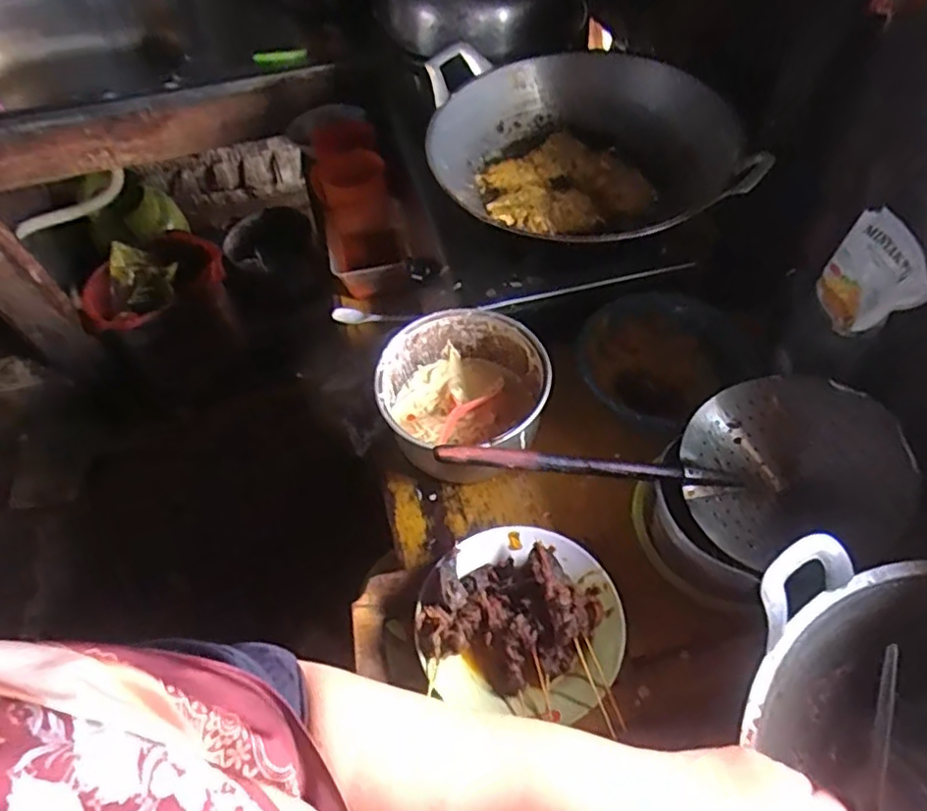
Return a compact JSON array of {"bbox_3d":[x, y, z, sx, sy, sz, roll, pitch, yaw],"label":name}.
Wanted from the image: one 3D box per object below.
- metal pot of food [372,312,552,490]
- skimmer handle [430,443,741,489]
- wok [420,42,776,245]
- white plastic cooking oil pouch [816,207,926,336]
[{"bbox_3d":[0.002,-0.012,0.808,0.192,0.124,0.190,-1,57,2],"label":"metal pot of food"},{"bbox_3d":[0.131,0.063,0.658,0.316,0.021,0.024,6,56,-9],"label":"skimmer handle"},{"bbox_3d":[0.143,-0.349,0.872,0.368,0.114,0.391,-9,57,-3],"label":"wok"},{"bbox_3d":[0.419,-0.127,0.666,0.012,0.115,0.119,6,54,-17],"label":"white plastic cooking oil pouch"}]

